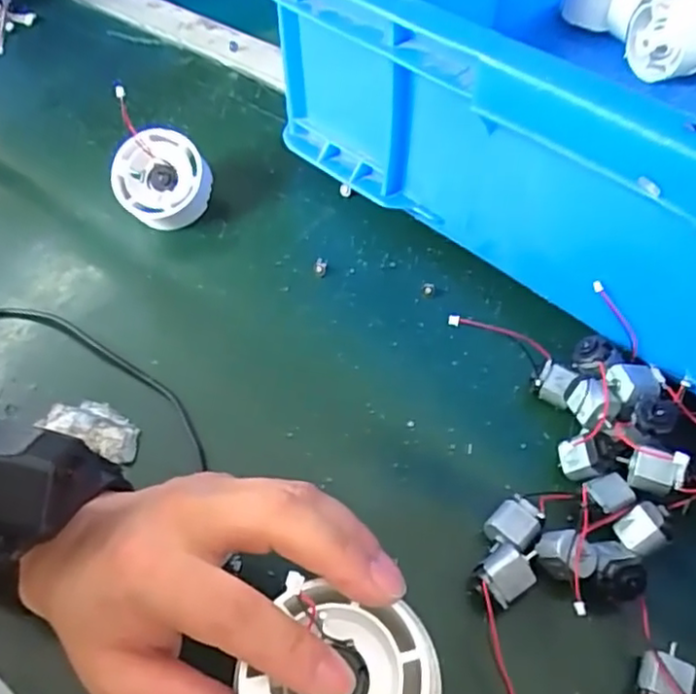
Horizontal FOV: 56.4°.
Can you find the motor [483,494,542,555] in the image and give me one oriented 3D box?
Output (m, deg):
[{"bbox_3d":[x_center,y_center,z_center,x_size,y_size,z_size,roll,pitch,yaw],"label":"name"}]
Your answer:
[{"bbox_3d":[0.071,0.080,0.283,0.024,0.014,0.020,-36,61,-20],"label":"motor"}]

